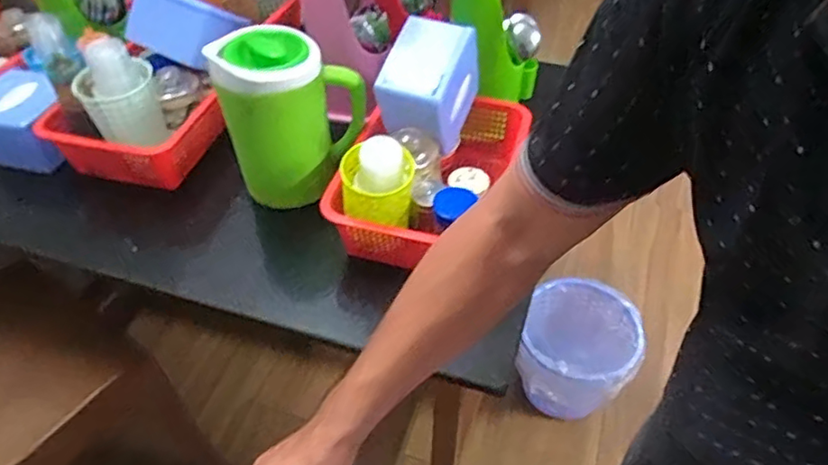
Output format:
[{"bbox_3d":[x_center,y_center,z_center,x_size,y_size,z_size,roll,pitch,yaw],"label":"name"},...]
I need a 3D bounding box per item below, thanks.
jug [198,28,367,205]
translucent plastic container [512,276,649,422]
[{"bbox_3d":[-0.156,-0.151,0.790,0.182,0.195,0.113,-18,48,-16],"label":"jug"},{"bbox_3d":[0.344,0.260,1.281,0.214,0.225,0.219,0,46,0],"label":"translucent plastic container"}]

